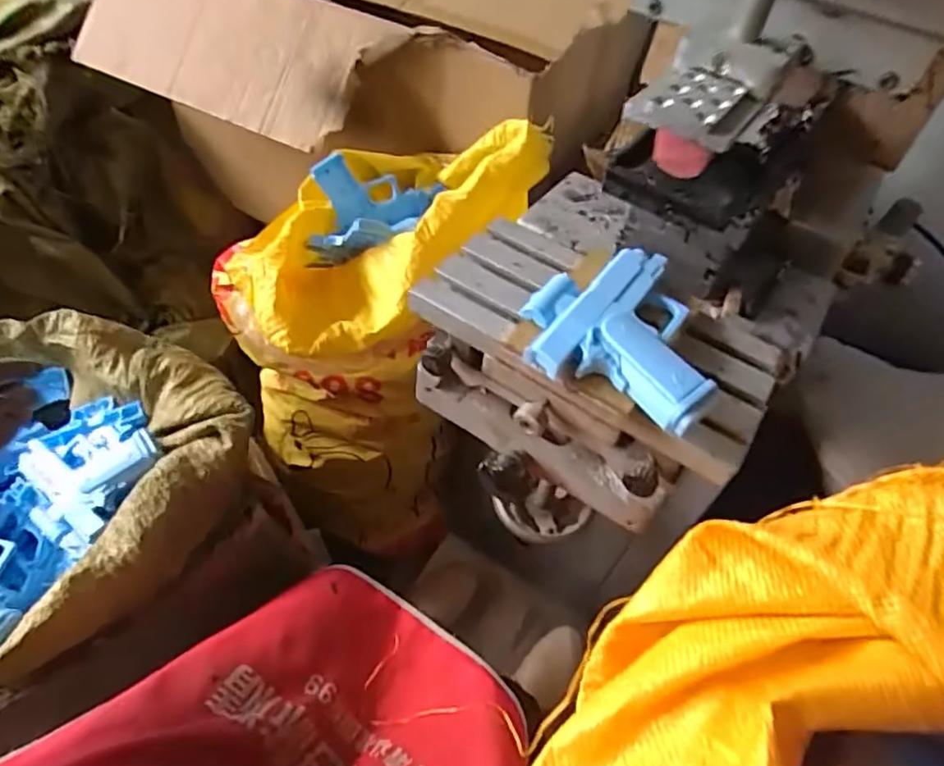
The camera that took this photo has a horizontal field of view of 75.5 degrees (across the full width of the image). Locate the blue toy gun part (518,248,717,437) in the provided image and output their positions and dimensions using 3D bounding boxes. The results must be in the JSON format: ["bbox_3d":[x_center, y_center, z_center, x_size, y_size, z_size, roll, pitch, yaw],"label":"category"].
[{"bbox_3d":[0.103,-0.038,0.404,0.120,0.032,0.132,25,51,15],"label":"blue toy gun part"}]

